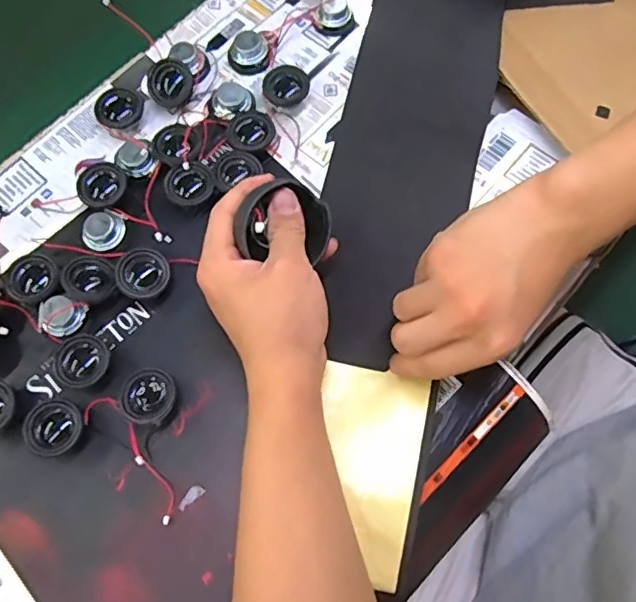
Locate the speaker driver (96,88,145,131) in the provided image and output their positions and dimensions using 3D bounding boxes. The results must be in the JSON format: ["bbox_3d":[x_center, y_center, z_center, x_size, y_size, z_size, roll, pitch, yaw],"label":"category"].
[{"bbox_3d":[-0.153,-0.150,0.435,0.031,0.018,0.035,-5,71,-1],"label":"speaker driver"}]

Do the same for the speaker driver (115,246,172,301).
[{"bbox_3d":[-0.120,-0.018,0.390,0.033,0.020,0.035,0,71,0],"label":"speaker driver"}]

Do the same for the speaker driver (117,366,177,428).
[{"bbox_3d":[-0.108,0.062,0.364,0.037,0.020,0.035,0,71,0],"label":"speaker driver"}]

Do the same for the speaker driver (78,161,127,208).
[{"bbox_3d":[-0.157,-0.083,0.416,0.034,0.017,0.034,0,71,0],"label":"speaker driver"}]

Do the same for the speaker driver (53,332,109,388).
[{"bbox_3d":[-0.154,0.041,0.372,0.034,0.020,0.033,0,71,0],"label":"speaker driver"}]

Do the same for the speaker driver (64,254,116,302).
[{"bbox_3d":[-0.156,-0.015,0.387,0.037,0.018,0.031,36,75,12],"label":"speaker driver"}]

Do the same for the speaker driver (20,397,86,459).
[{"bbox_3d":[-0.167,0.080,0.356,0.035,0.017,0.034,0,71,0],"label":"speaker driver"}]

